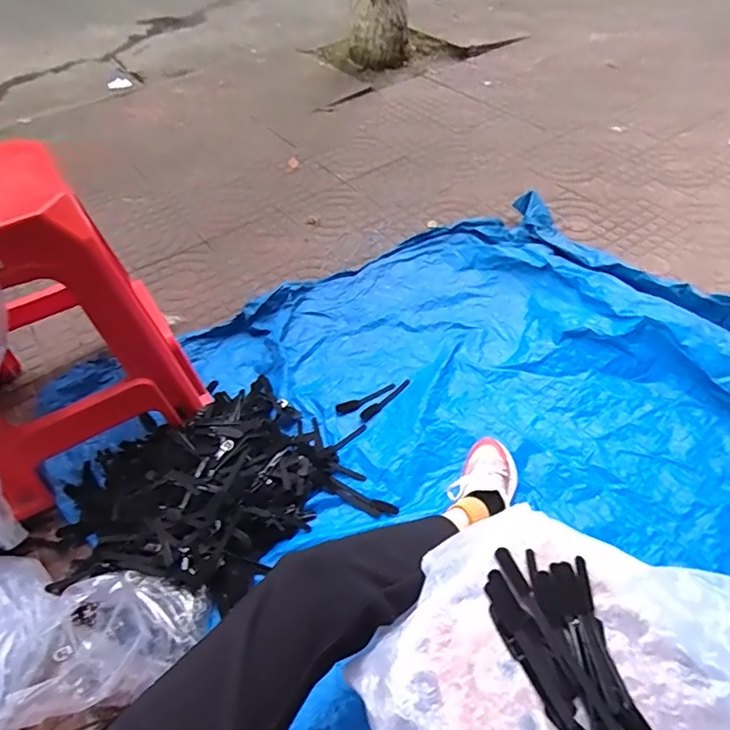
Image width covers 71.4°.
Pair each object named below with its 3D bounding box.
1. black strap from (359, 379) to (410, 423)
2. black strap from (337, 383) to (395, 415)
[{"bbox_3d":[0.044,0.074,1.055,0.136,0.008,0.025,-35,56,-25],"label":"black strap"},{"bbox_3d":[0.003,0.068,1.063,0.136,0.011,0.029,-26,52,-19],"label":"black strap"}]

